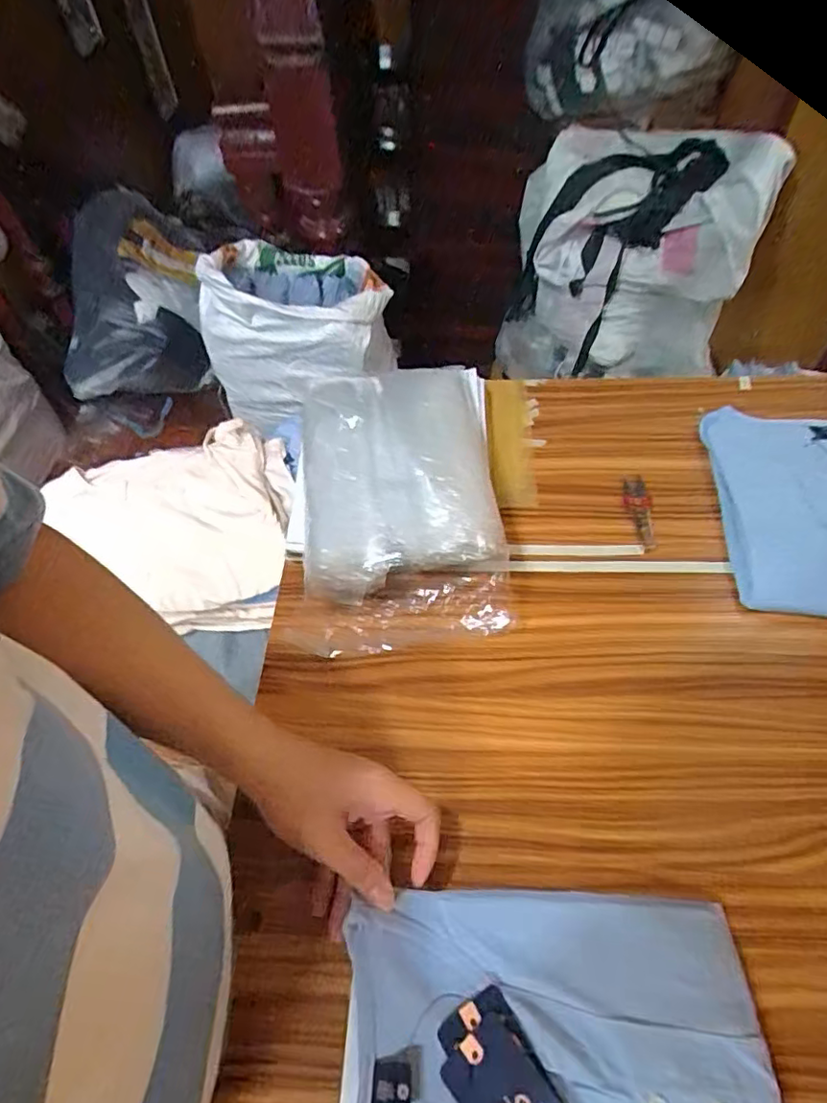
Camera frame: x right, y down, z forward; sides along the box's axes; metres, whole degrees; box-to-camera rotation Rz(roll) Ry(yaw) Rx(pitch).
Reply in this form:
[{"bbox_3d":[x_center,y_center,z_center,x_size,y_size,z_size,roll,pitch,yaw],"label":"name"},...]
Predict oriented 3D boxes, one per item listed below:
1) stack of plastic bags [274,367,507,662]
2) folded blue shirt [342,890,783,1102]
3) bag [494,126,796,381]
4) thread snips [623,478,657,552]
[{"bbox_3d":[-0.017,-0.067,0.593,0.203,0.095,0.329,-2,54,3],"label":"stack of plastic bags"},{"bbox_3d":[0.083,0.314,0.335,0.250,0.034,0.203,0,54,4],"label":"folded blue shirt"},{"bbox_3d":[0.475,-0.677,1.368,0.496,0.452,0.323,3,54,5],"label":"bag"},{"bbox_3d":[0.236,-0.041,0.609,0.028,0.004,0.093,4,54,7],"label":"thread snips"}]

